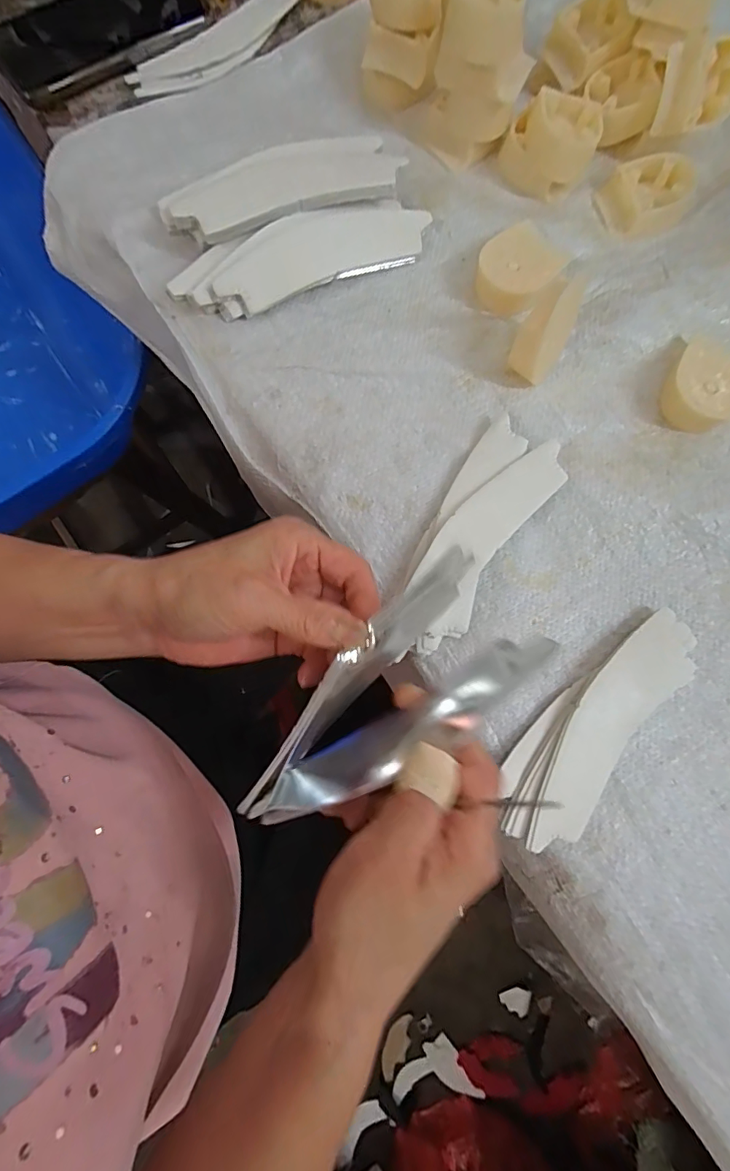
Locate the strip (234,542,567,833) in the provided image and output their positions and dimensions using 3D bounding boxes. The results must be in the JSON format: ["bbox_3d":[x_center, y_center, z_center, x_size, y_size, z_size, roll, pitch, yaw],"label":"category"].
[{"bbox_3d":[0.007,0.059,0.226,0.154,0.040,0.062,-45,82,7],"label":"strip"}]

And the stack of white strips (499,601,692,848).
[{"bbox_3d":[0.135,0.080,0.283,0.051,0.016,0.156,41,82,7],"label":"stack of white strips"}]

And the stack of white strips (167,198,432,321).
[{"bbox_3d":[-0.042,-0.222,0.330,0.174,0.026,0.043,-19,80,-4],"label":"stack of white strips"}]

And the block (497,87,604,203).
[{"bbox_3d":[0.131,-0.315,0.347,0.062,0.034,0.054,12,79,2],"label":"block"}]

